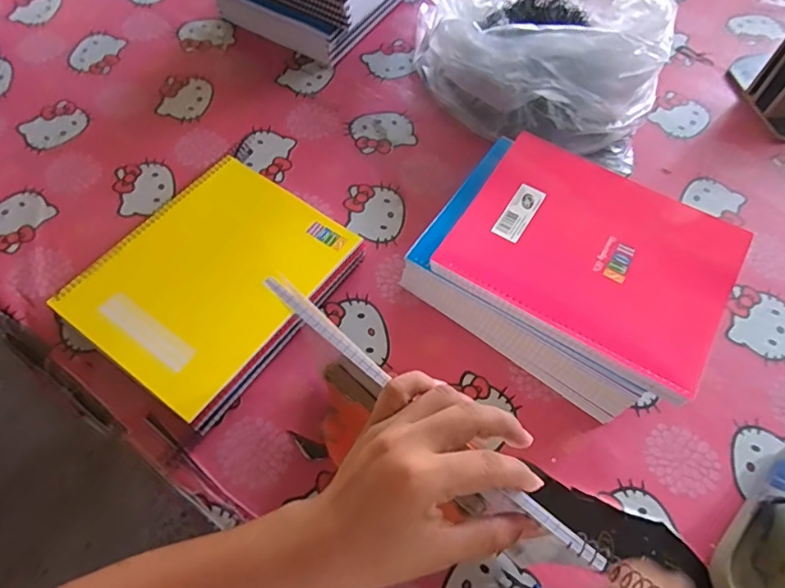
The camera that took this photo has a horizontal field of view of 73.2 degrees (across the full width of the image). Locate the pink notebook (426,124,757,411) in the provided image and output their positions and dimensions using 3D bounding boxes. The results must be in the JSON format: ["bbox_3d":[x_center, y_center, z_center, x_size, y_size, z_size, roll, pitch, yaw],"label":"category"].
[{"bbox_3d":[0.193,-0.043,0.507,0.245,0.017,0.201,31,64,15],"label":"pink notebook"}]

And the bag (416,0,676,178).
[{"bbox_3d":[0.178,-0.329,0.670,0.274,0.152,0.280,6,61,2],"label":"bag"}]

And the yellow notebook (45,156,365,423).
[{"bbox_3d":[-0.185,-0.020,0.559,0.199,0.034,0.252,32,65,15],"label":"yellow notebook"}]

